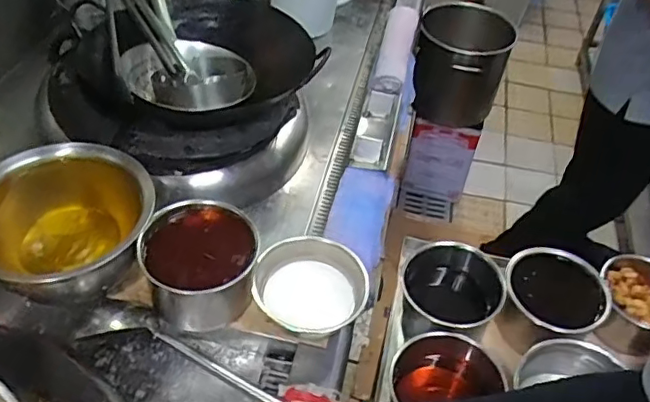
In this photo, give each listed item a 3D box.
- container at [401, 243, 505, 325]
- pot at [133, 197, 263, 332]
[{"bbox_3d":[0.195,0.158,0.911,0.141,0.131,0.146,15,47,10],"label":"container"},{"bbox_3d":[-0.180,0.089,0.856,0.155,0.115,0.157,2,46,-2],"label":"pot"}]

